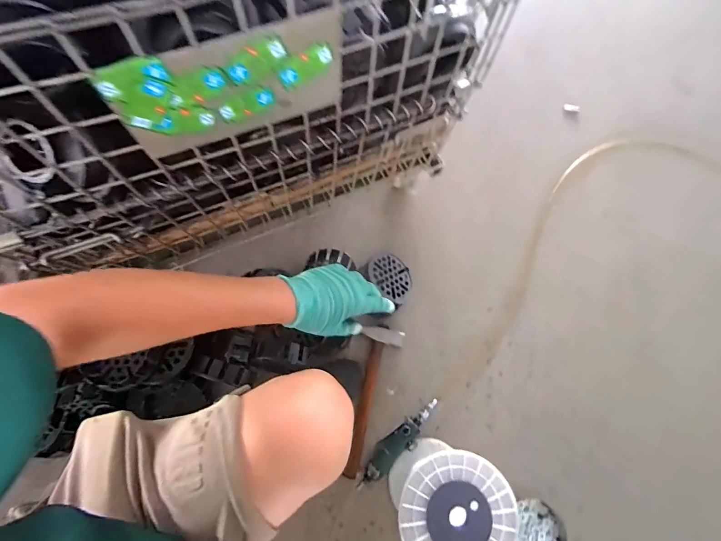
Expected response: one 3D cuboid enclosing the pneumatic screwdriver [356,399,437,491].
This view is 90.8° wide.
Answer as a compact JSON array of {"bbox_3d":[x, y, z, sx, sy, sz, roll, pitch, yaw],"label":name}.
[{"bbox_3d":[0.086,0.382,0.789,0.247,0.033,0.058,-37,77,-13],"label":"pneumatic screwdriver"}]

